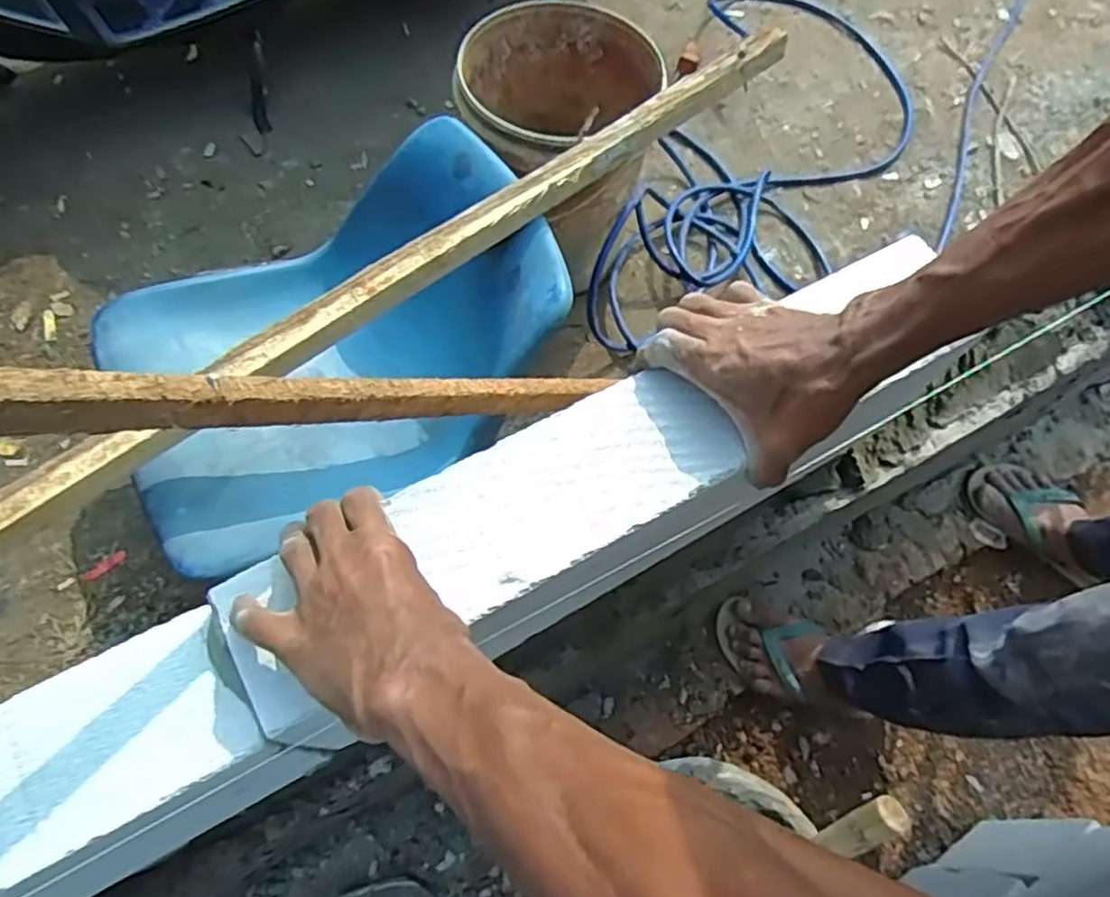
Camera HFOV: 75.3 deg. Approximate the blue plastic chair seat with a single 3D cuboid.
[{"bbox_3d":[-0.296,-0.150,0.932,0.554,0.280,0.424,-30,72,-16],"label":"blue plastic chair seat"}]

